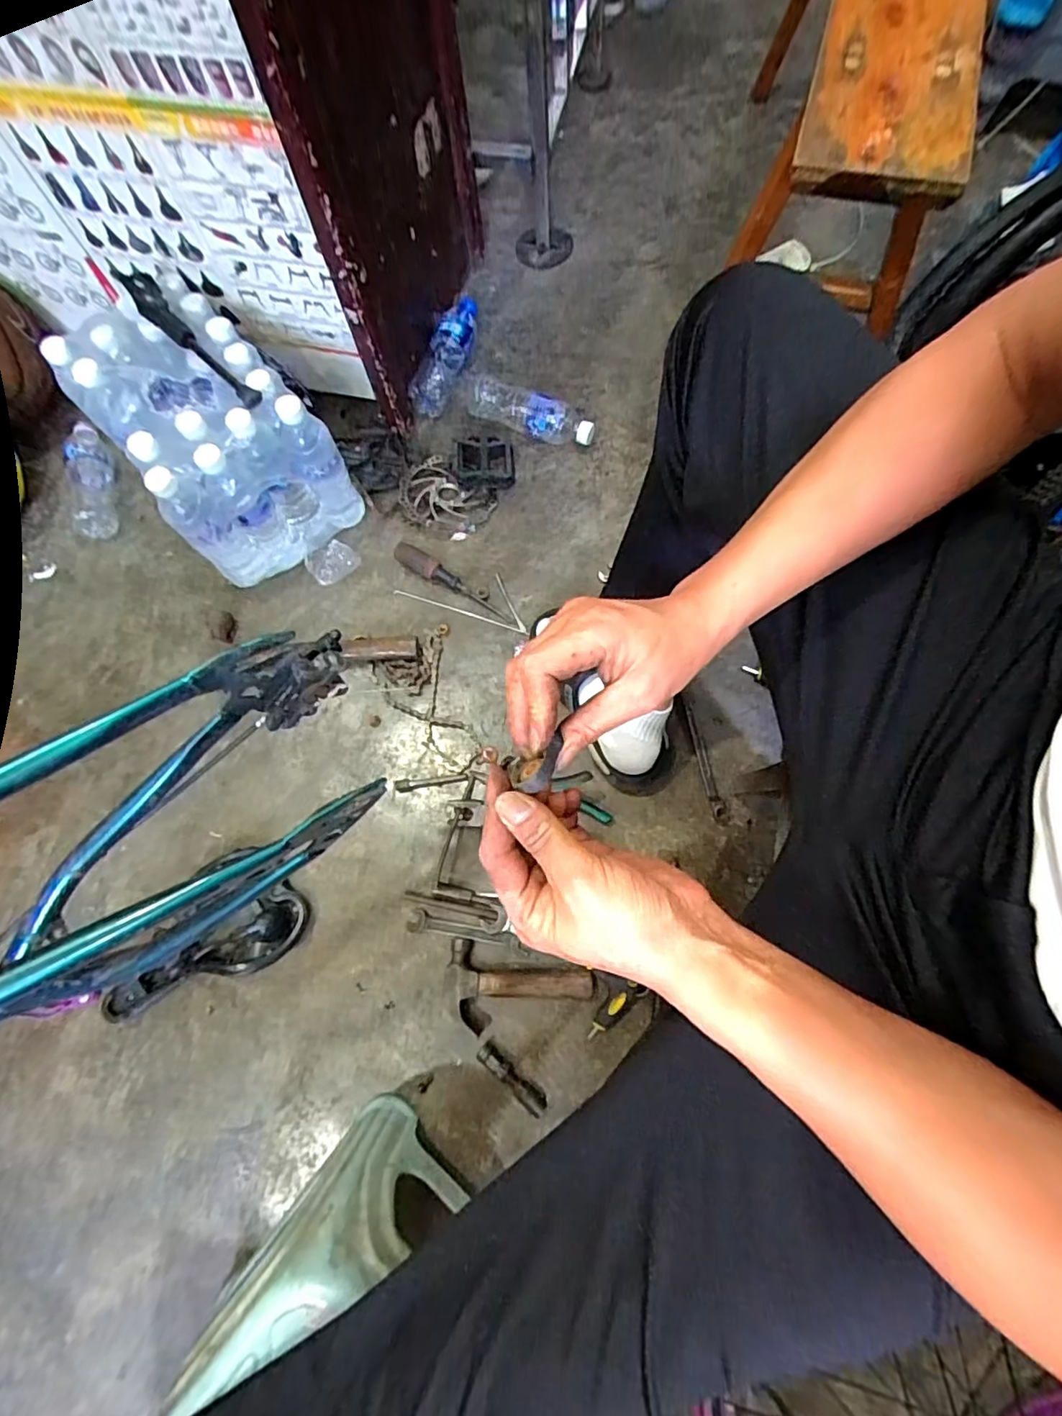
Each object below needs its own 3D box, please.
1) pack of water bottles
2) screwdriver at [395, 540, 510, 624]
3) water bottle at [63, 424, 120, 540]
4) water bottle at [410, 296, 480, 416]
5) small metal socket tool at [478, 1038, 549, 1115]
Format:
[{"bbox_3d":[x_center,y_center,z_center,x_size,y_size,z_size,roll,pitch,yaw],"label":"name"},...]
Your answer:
[{"bbox_3d":[-0.463,-0.396,0.835,0.226,0.220,0.344,-39,75,-10],"label":"pack of water bottles"},{"bbox_3d":[-0.123,-0.185,0.857,0.205,0.027,0.033,36,77,12],"label":"screwdriver"},{"bbox_3d":[-0.707,-0.361,0.916,0.074,0.062,0.186,-14,73,-3],"label":"water bottle"},{"bbox_3d":[-0.138,-0.598,0.974,0.051,0.058,0.233,16,74,7],"label":"water bottle"},{"bbox_3d":[-0.022,0.427,0.661,0.094,0.014,0.021,40,78,13],"label":"small metal socket tool"}]

